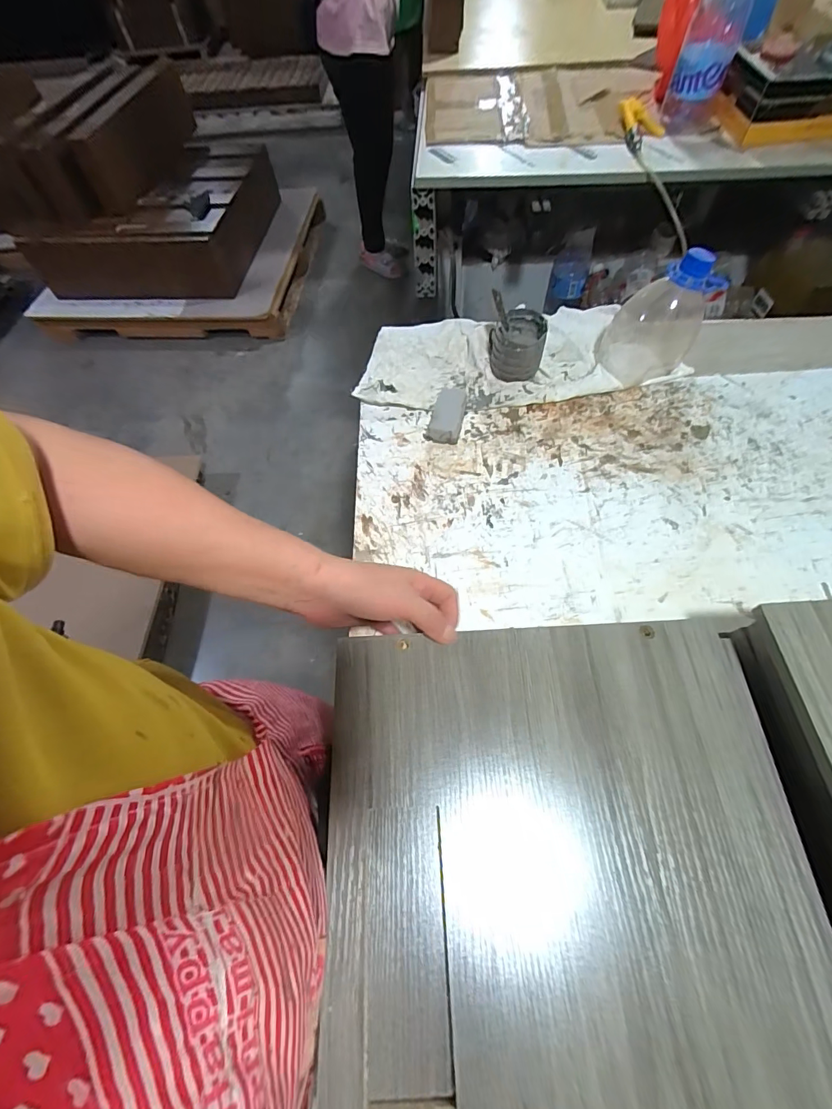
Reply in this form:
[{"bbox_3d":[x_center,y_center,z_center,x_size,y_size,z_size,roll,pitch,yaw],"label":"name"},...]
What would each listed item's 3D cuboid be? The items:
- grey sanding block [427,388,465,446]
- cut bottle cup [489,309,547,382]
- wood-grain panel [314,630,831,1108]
[{"bbox_3d":[0.040,-0.171,0.522,0.037,0.032,0.069,12,64,9],"label":"grey sanding block"},{"bbox_3d":[0.130,-0.268,0.549,0.064,0.049,0.076,0,62,3],"label":"cut bottle cup"},{"bbox_3d":[0.096,0.226,0.260,0.301,0.013,0.360,-4,62,1],"label":"wood-grain panel"}]

